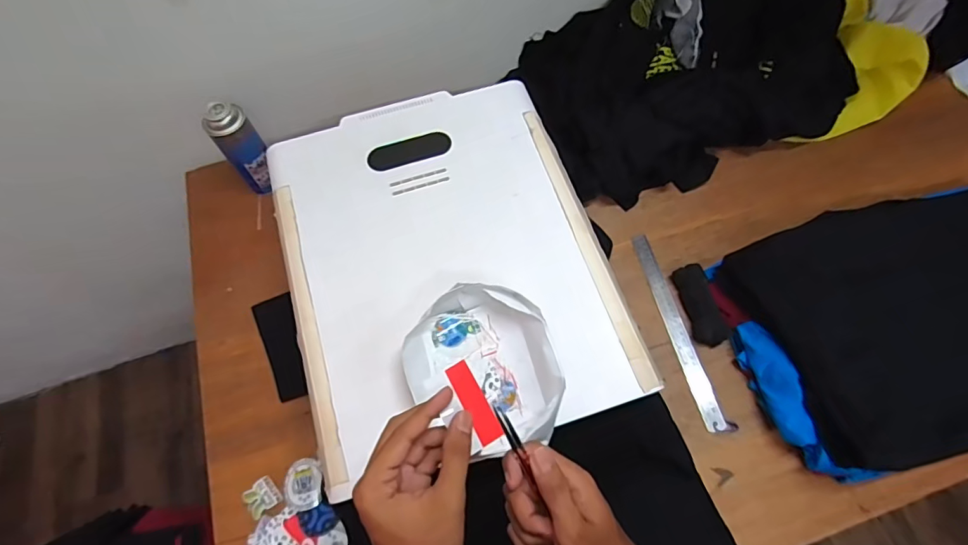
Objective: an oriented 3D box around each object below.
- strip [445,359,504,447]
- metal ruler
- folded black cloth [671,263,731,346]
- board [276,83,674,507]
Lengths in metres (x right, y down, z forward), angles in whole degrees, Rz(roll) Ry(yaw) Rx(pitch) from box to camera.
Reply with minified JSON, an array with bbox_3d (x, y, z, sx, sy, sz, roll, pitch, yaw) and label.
[{"bbox_3d":[-0.008,0.102,0.384,0.019,0.004,0.065,-28,84,-11],"label":"strip"},{"bbox_3d":[0.301,0.084,0.763,0.029,0.006,0.319,-16,67,4],"label":"metal ruler"},{"bbox_3d":[0.340,0.051,0.761,0.050,0.032,0.125,-12,66,-5],"label":"folded black cloth"},{"bbox_3d":[-0.056,-0.031,0.641,0.394,0.024,0.499,-17,67,-7],"label":"board"}]

